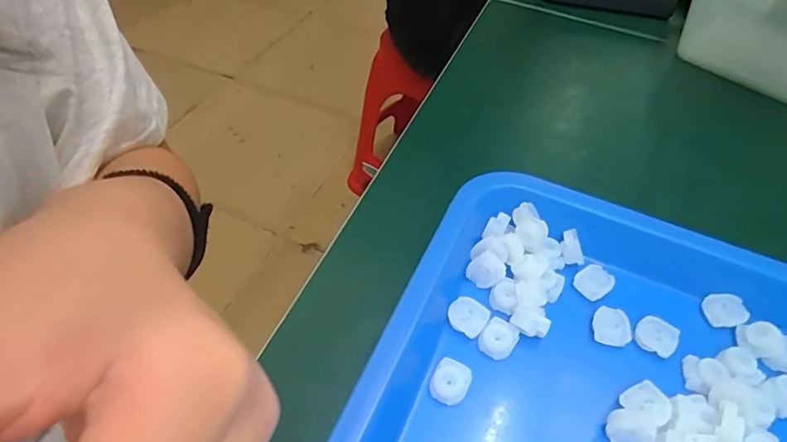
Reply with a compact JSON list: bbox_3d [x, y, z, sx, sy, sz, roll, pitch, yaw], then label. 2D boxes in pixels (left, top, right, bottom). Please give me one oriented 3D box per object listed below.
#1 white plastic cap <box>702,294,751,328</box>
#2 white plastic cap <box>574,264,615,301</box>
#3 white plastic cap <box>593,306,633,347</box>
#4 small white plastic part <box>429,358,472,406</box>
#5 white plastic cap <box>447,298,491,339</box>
[{"bbox_3d":[0.172,0.047,0.256,0.018,0.008,0.016,6,48,0],"label":"white plastic cap"},{"bbox_3d":[0.106,0.033,0.261,0.019,0.006,0.016,-30,58,-28],"label":"white plastic cap"},{"bbox_3d":[0.107,0.052,0.243,0.017,0.004,0.019,10,59,24],"label":"white plastic cap"},{"bbox_3d":[0.025,0.072,0.220,0.016,0.009,0.019,23,51,15],"label":"small white plastic part"},{"bbox_3d":[0.036,0.046,0.240,0.018,0.004,0.017,29,75,19],"label":"white plastic cap"}]

